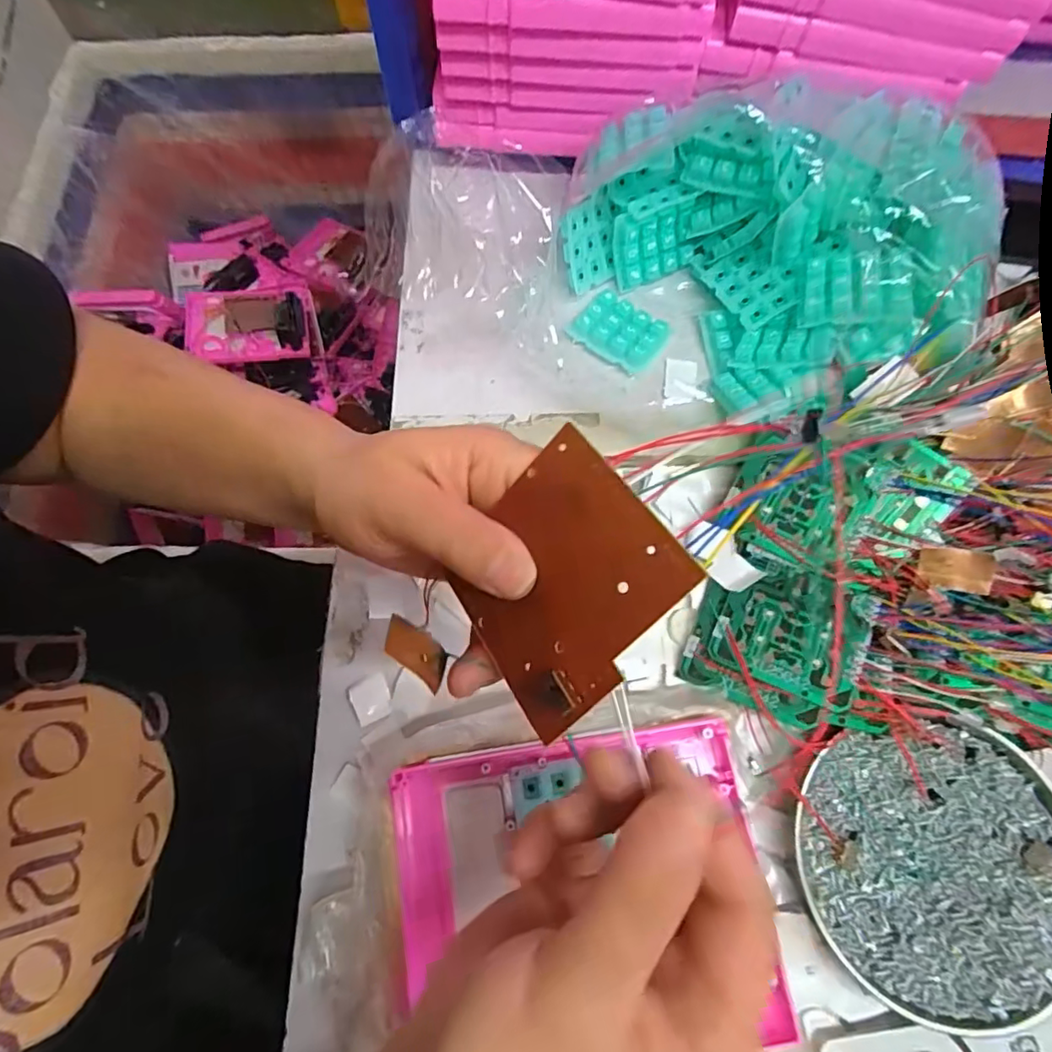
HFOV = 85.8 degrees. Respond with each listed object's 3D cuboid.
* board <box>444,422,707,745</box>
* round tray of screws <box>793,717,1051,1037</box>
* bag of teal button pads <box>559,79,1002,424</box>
[{"bbox_3d":[0.010,0.018,0.178,0.071,0.004,0.070,-48,57,19],"label":"board"},{"bbox_3d":[0.203,0.164,0.278,0.129,0.021,0.126,0,72,1],"label":"round tray of screws"},{"bbox_3d":[0.137,-0.155,0.338,0.233,0.092,0.169,15,73,6],"label":"bag of teal button pads"}]

